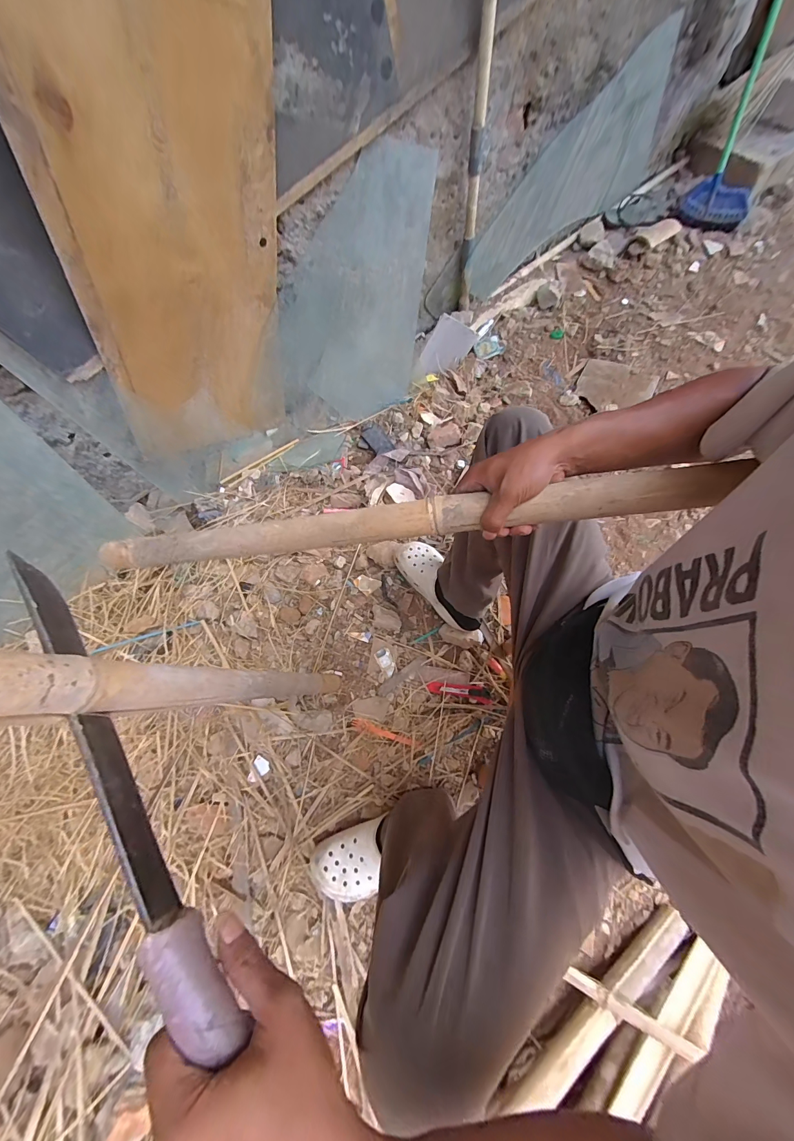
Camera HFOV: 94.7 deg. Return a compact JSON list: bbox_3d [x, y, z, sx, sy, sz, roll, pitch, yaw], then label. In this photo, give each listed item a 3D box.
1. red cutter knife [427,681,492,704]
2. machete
[{"bbox_3d":[0.139,0.265,0.813,0.137,0.008,0.033,10,70,8],"label":"red cutter knife"},{"bbox_3d":[-0.199,0.132,0.253,0.024,0.033,0.350,-34,72,-12],"label":"machete"}]

